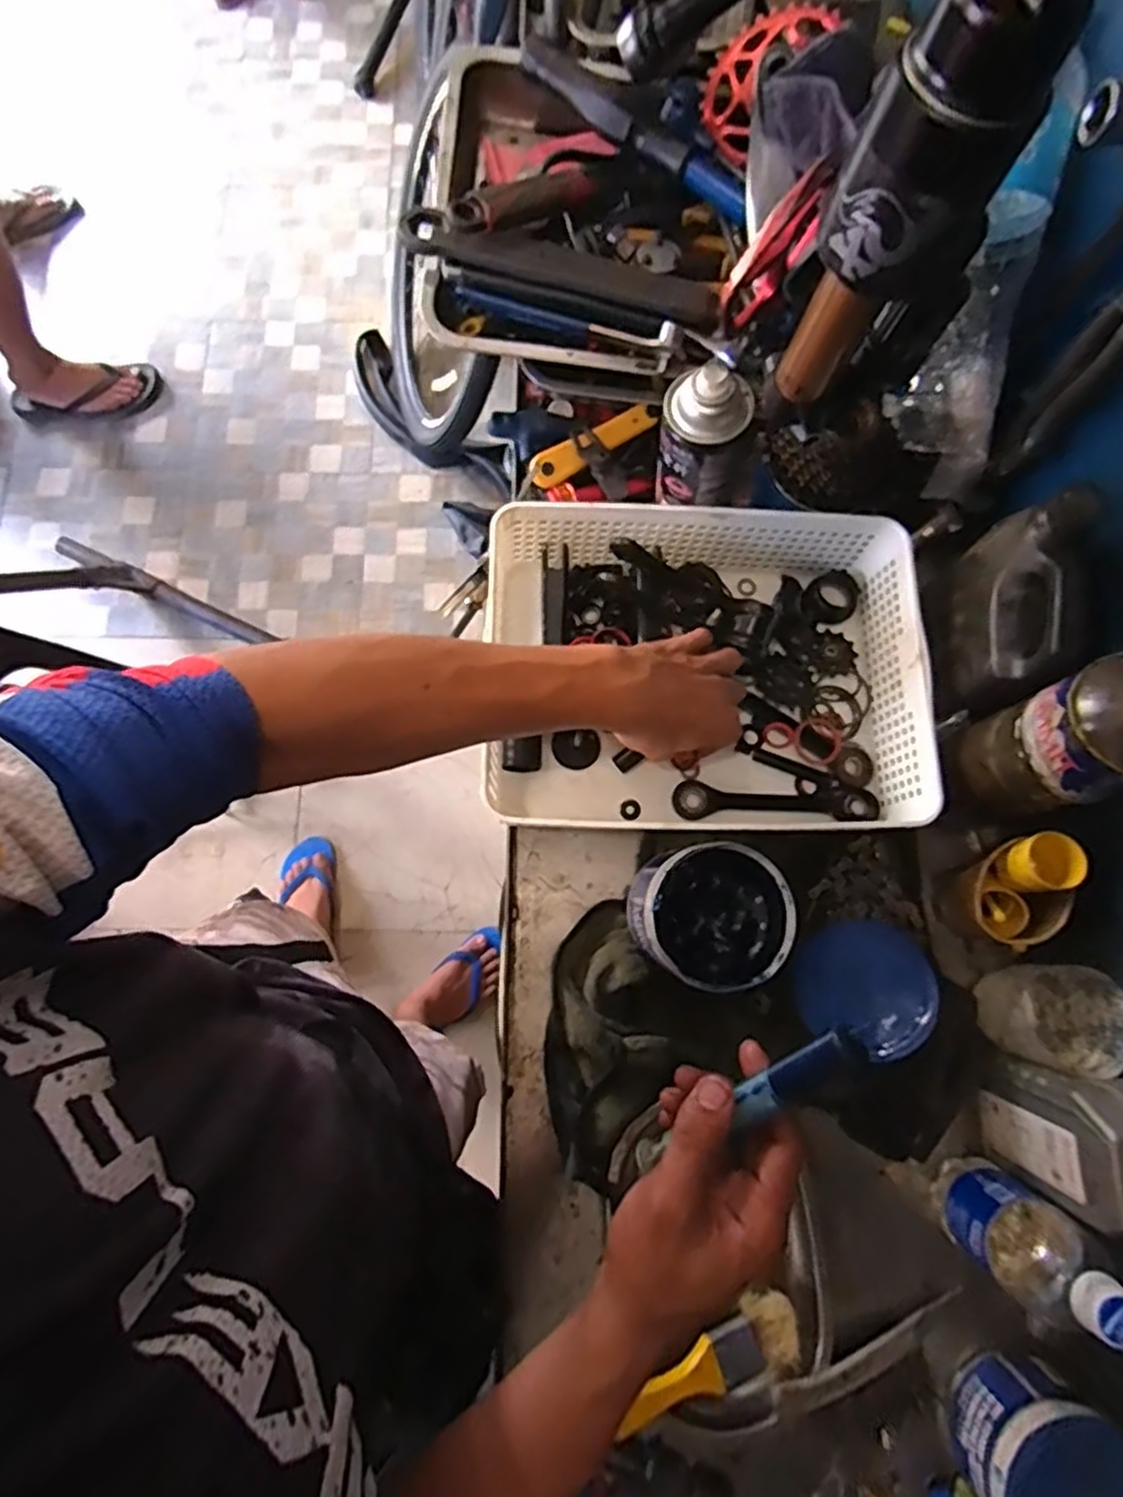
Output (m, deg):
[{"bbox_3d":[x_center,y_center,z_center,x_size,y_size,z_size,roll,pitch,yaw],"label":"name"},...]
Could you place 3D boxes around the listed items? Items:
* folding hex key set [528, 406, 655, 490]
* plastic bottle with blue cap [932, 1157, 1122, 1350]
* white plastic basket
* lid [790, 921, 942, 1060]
[{"bbox_3d":[0.027,-0.272,0.640,0.123,0.016,0.028,-32,80,-7],"label":"folding hex key set"},{"bbox_3d":[0.307,0.325,0.466,0.054,0.156,0.061,40,80,7],"label":"plastic bottle with blue cap"},{"bbox_3d":[0.110,-0.058,0.566,0.319,0.083,0.236,0,78,-1],"label":"white plastic basket"},{"bbox_3d":[0.230,0.182,0.547,0.096,0.028,0.097,-19,51,24],"label":"lid"}]

